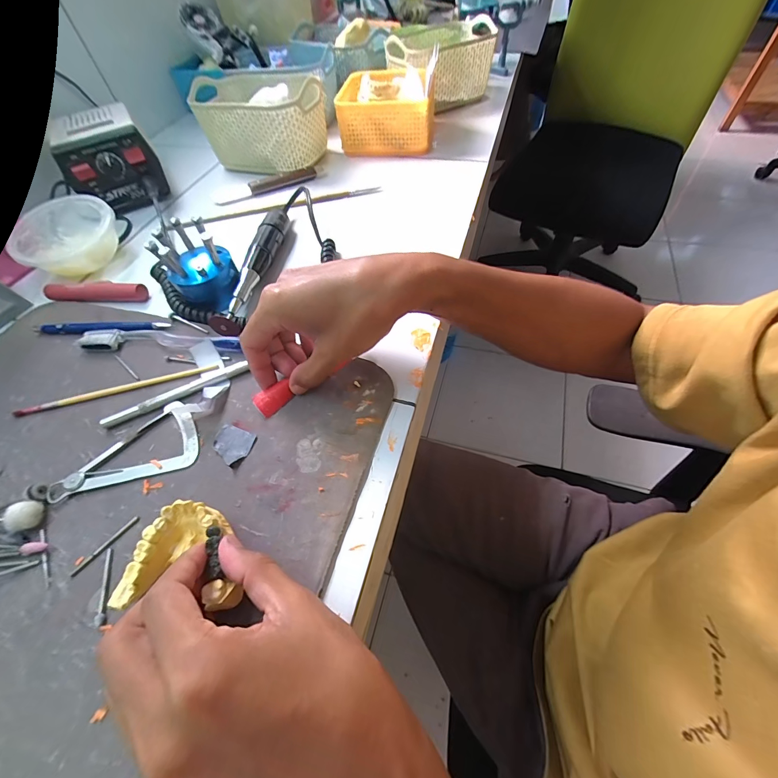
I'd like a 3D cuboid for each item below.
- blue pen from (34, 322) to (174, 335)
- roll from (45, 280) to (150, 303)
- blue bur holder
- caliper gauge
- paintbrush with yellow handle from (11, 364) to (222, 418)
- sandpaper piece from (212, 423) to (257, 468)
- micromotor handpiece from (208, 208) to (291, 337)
[{"bbox_3d":[-0.274,-0.057,0.333,0.134,0.009,0.014,0,55,5],"label":"blue pen"},{"bbox_3d":[-0.301,-0.100,0.360,0.106,0.015,0.015,2,56,6],"label":"roll"},{"bbox_3d":[-0.176,-0.114,0.333,0.057,0.060,0.055,-7,55,0],"label":"blue bur holder"},{"bbox_3d":[-0.191,0.043,0.259,0.098,0.006,0.058,-17,56,-7],"label":"caliper gauge"},{"bbox_3d":[-0.224,0.001,0.292,0.160,0.005,0.008,-14,55,-4],"label":"paintbrush with yellow handle"},{"bbox_3d":[-0.114,0.040,0.256,0.030,0.004,0.027,19,59,17],"label":"sandpaper piece"},{"bbox_3d":[-0.134,-0.123,0.353,0.025,0.025,0.167,4,56,8],"label":"micromotor handpiece"}]

